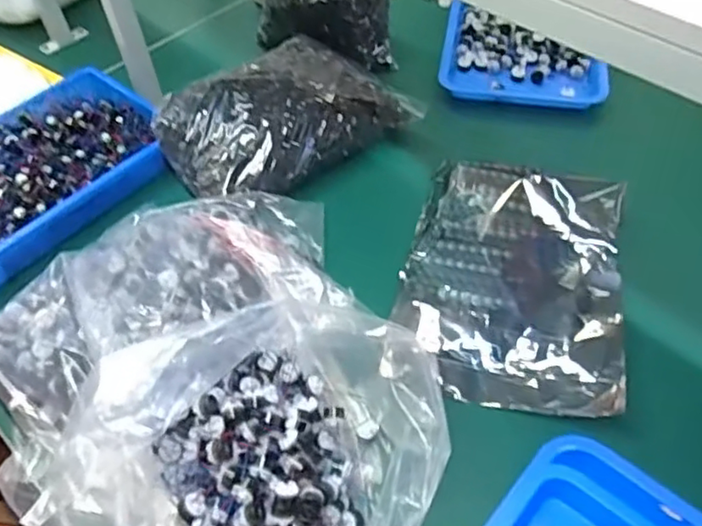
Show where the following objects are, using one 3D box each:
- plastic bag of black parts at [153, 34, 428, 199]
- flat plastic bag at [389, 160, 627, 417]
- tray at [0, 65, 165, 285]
[{"bbox_3d":[-0.096,-0.218,0.927,0.351,0.104,0.208,-32,57,-20],"label":"plastic bag of black parts"},{"bbox_3d":[0.196,0.004,0.761,0.249,0.041,0.332,10,53,11],"label":"flat plastic bag"},{"bbox_3d":[-0.449,-0.138,0.902,0.251,0.061,0.363,34,61,26],"label":"tray"}]

